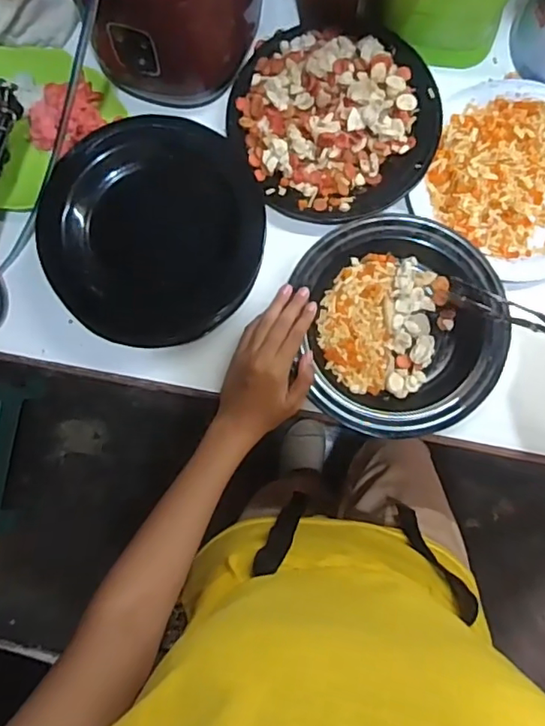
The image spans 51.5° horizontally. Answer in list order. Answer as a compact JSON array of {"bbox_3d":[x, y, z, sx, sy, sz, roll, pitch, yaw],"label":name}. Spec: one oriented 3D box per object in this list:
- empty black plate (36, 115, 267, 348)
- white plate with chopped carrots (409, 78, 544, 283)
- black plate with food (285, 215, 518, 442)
[{"bbox_3d":[-0.123,-0.134,0.576,0.218,0.041,0.221,0,83,2],"label":"empty black plate"},{"bbox_3d":[0.265,-0.201,0.613,0.188,0.020,0.206,0,83,2],"label":"white plate with chopped carrots"},{"bbox_3d":[0.128,-0.039,0.579,0.209,0.021,0.221,0,83,2],"label":"black plate with food"}]

